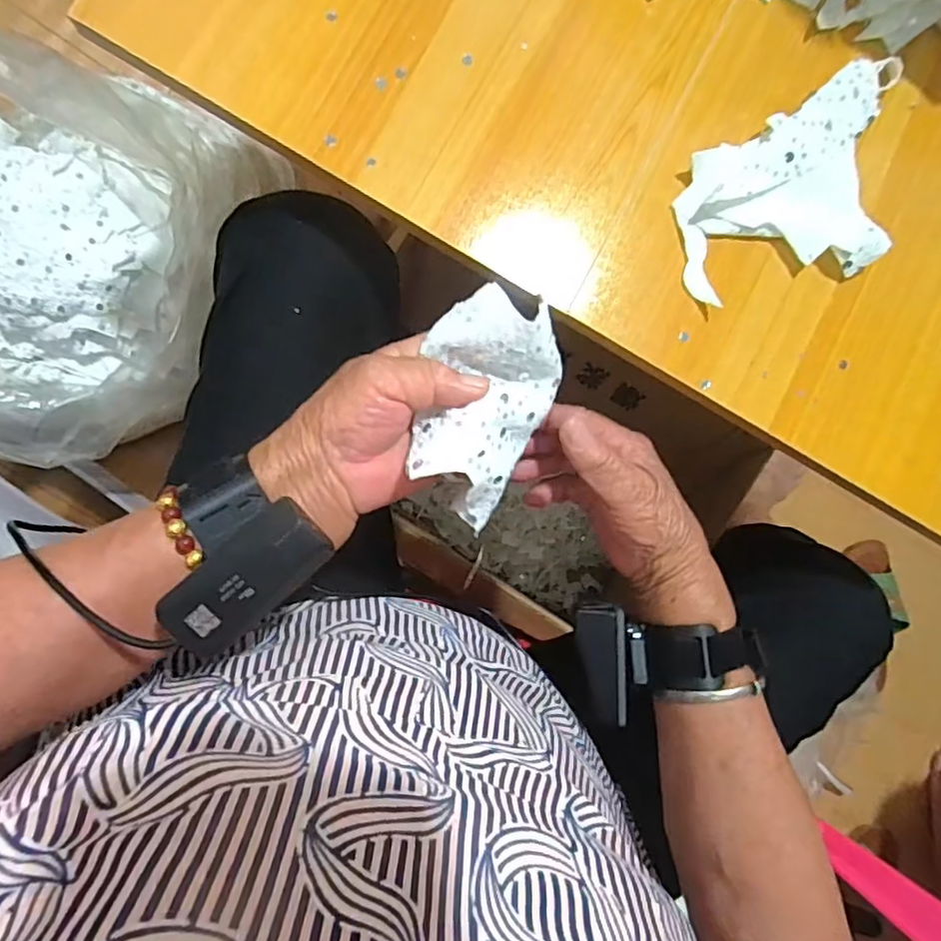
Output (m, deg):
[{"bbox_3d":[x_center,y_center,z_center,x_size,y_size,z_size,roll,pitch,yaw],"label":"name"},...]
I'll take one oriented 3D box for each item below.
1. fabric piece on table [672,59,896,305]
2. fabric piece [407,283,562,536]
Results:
[{"bbox_3d":[0.199,-0.163,0.354,0.173,0.018,0.101,-32,93,-7],"label":"fabric piece on table"},{"bbox_3d":[0.007,-0.035,0.310,0.076,0.042,0.113,31,86,-6],"label":"fabric piece"}]

